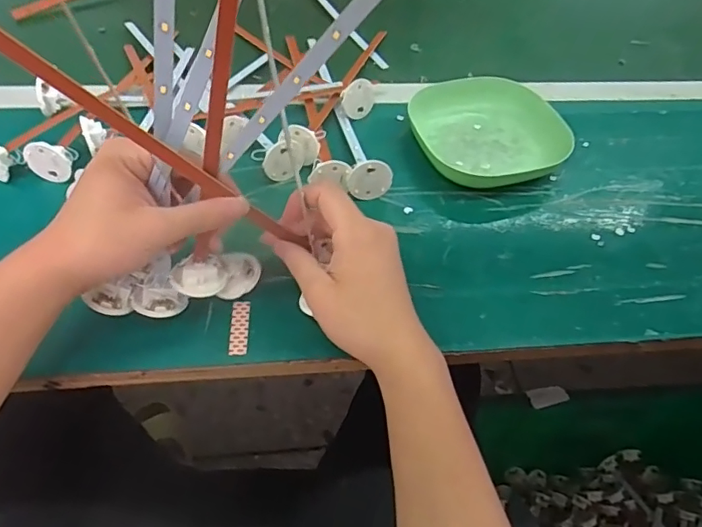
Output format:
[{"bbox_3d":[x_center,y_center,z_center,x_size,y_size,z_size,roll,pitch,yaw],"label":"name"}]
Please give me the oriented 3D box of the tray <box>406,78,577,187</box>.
[{"bbox_3d":[0.134,-0.133,0.514,0.137,0.035,0.128,-13,52,-14],"label":"tray"}]

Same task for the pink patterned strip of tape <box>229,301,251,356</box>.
[{"bbox_3d":[-0.080,0.045,0.378,0.013,0.004,0.044,-1,50,-5],"label":"pink patterned strip of tape"}]

